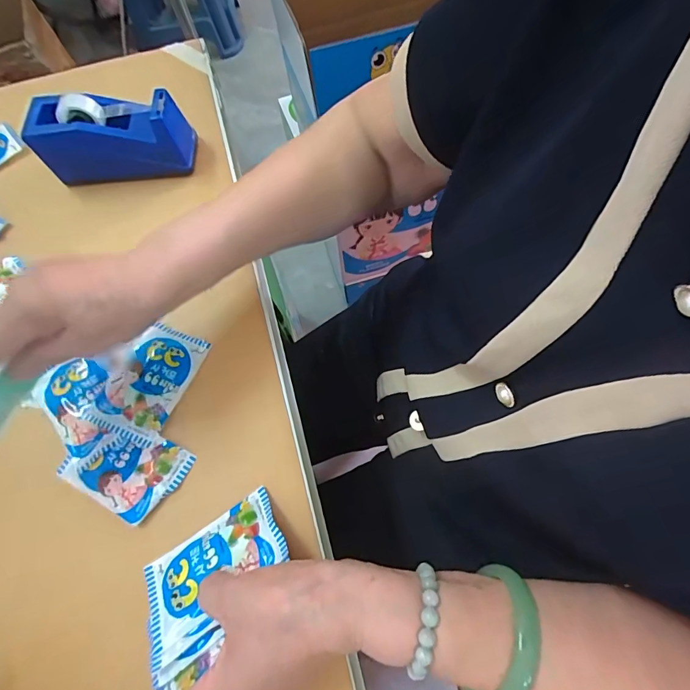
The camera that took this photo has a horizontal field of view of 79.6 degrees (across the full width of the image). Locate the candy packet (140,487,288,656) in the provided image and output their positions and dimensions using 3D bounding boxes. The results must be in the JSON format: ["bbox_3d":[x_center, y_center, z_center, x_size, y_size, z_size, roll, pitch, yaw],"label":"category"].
[{"bbox_3d":[-0.095,0.155,0.296,0.102,0.006,0.060,-33,40,-9],"label":"candy packet"}]

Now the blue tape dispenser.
[{"bbox_3d":[-0.244,-0.221,0.443,0.153,0.079,0.054,-6,68,2],"label":"blue tape dispenser"}]

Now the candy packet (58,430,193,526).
[{"bbox_3d":[-0.181,0.099,0.341,0.094,0.008,0.065,25,73,14],"label":"candy packet"}]

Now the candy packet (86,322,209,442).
[{"bbox_3d":[-0.173,0.030,0.364,0.068,0.005,0.098,17,71,11],"label":"candy packet"}]

